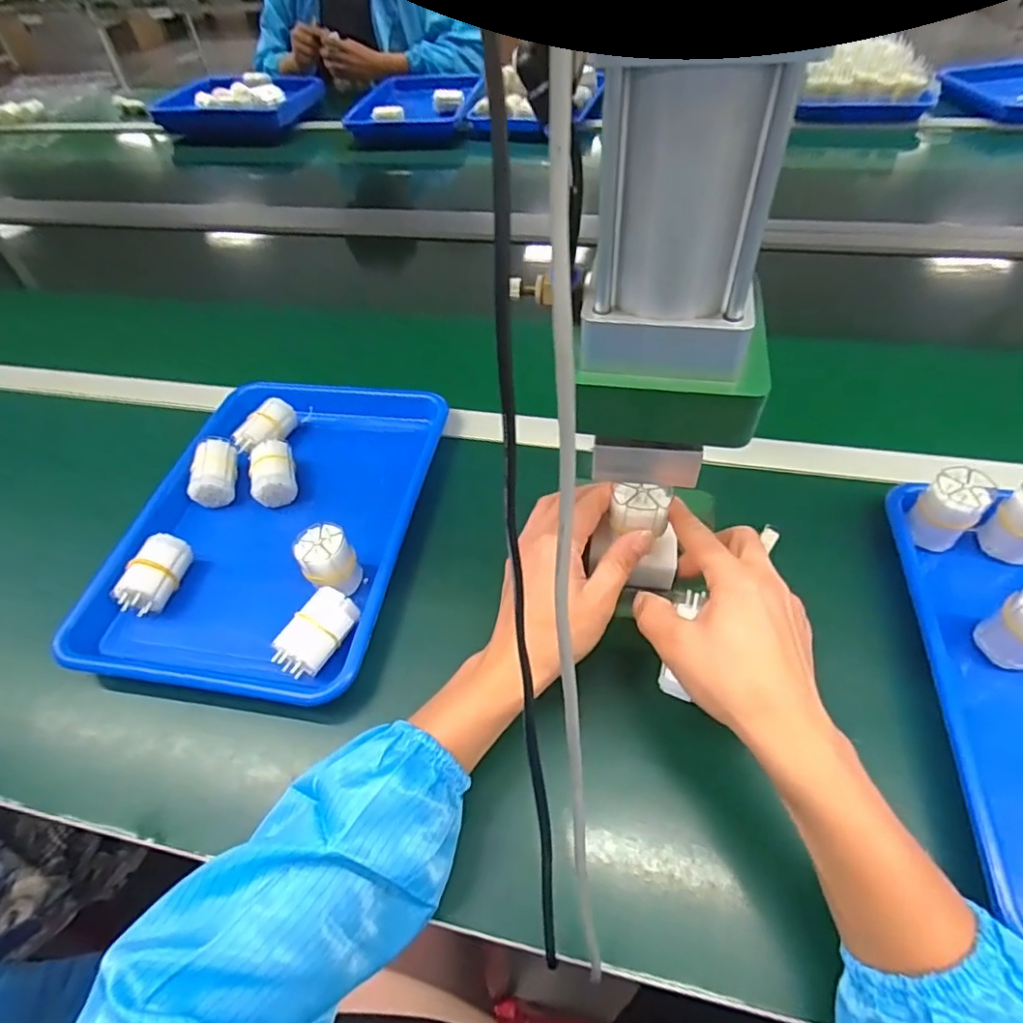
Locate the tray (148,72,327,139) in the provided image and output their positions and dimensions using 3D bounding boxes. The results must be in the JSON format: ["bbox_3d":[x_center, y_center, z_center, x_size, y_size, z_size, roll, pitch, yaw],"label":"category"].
[{"bbox_3d":[-0.630,-0.934,1.327,0.355,0.097,0.222,5,51,9],"label":"tray"}]

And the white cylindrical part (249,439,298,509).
[{"bbox_3d":[-0.225,-0.037,0.543,0.040,0.042,0.071,-16,51,-9],"label":"white cylindrical part"}]

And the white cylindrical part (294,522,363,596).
[{"bbox_3d":[-0.144,0.040,0.451,0.040,0.056,0.035,-28,54,-17],"label":"white cylindrical part"}]

